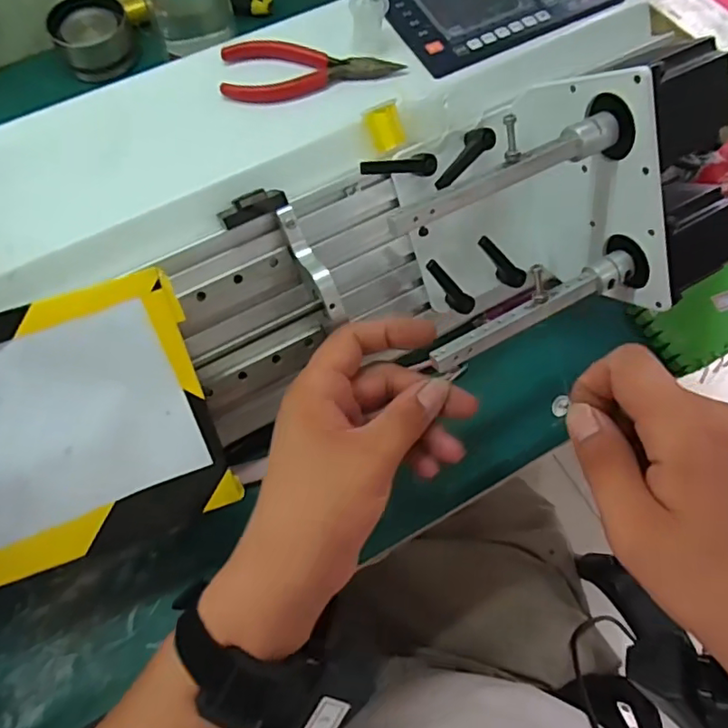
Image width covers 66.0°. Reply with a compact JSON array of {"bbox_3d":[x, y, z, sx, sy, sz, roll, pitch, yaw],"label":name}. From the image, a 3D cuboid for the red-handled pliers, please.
[{"bbox_3d":[-0.036,-0.202,0.385,0.119,0.010,0.045,-3,69,-3],"label":"red-handled pliers"}]

